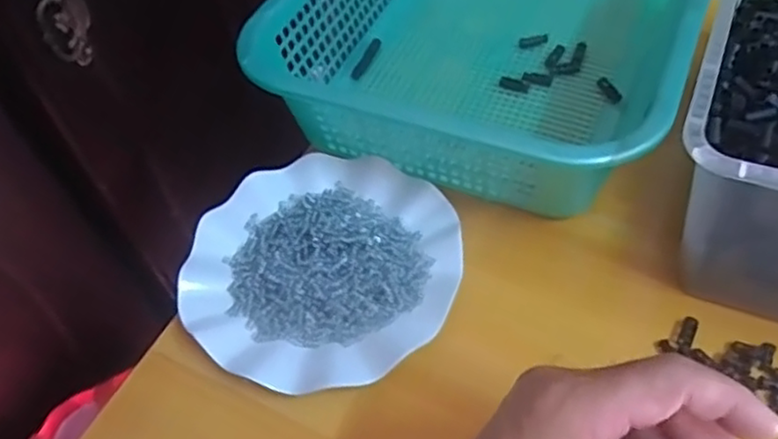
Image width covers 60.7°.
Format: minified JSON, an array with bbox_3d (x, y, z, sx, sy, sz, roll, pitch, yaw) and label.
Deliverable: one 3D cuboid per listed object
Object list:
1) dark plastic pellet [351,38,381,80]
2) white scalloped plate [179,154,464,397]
[{"bbox_3d":[-0.020,-0.145,0.601,0.008,0.008,0.051,18,56,18],"label":"dark plastic pellet"},{"bbox_3d":[-0.045,0.029,0.456,0.178,0.015,0.183,-3,52,3],"label":"white scalloped plate"}]

